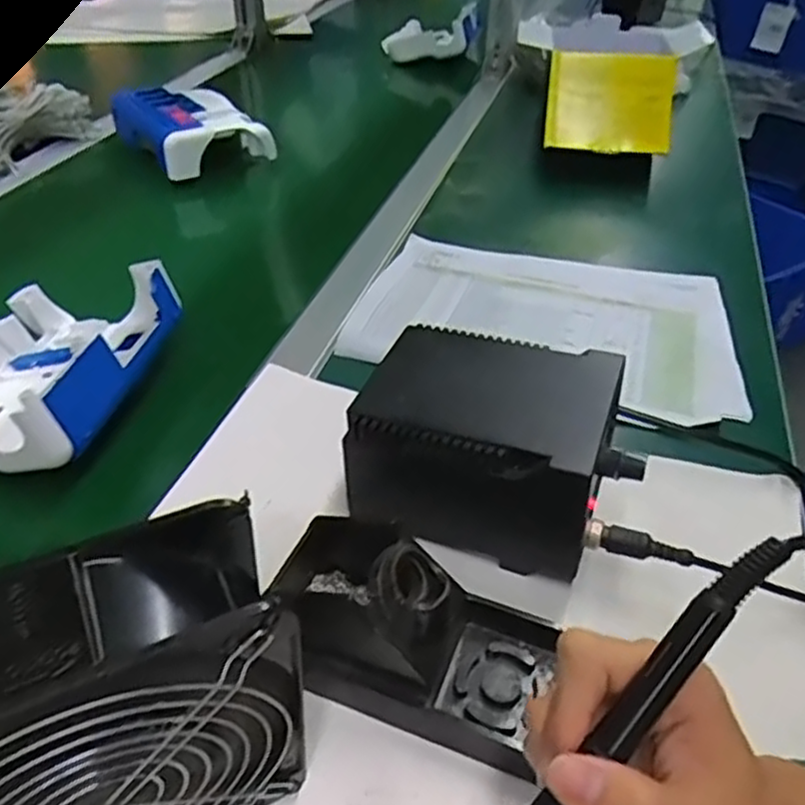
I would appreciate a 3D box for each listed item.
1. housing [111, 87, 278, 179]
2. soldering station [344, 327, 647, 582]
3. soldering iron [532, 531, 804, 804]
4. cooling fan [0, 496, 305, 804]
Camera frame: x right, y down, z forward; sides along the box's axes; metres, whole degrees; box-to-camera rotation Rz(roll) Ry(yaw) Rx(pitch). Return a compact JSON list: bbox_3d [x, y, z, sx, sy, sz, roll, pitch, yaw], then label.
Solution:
[{"bbox_3d":[-0.258,-0.339,0.869,0.133,0.054,0.175,-24,47,-28],"label":"housing"},{"bbox_3d":[0.059,0.024,0.440,0.165,0.085,0.124,13,41,11],"label":"soldering station"},{"bbox_3d":[0.067,0.128,0.243,0.023,0.021,0.221,38,92,33],"label":"soldering iron"},{"bbox_3d":[-0.114,0.126,0.257,0.149,0.151,0.058,-16,44,-22],"label":"cooling fan"}]

